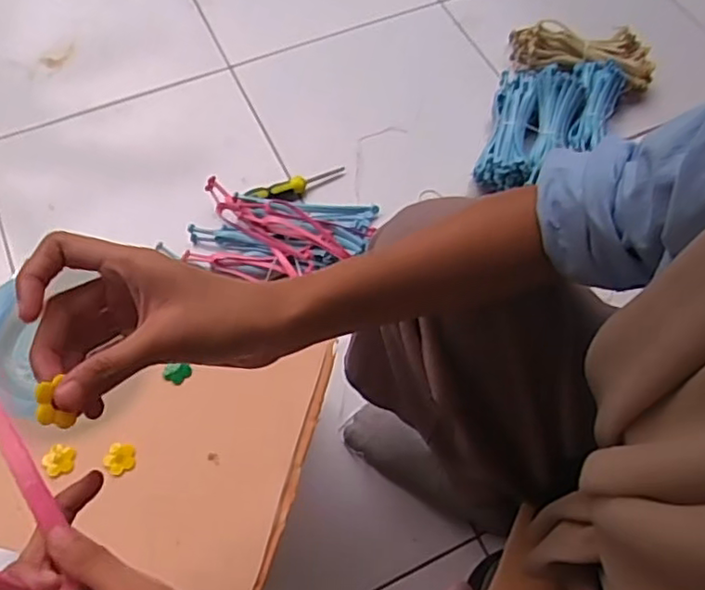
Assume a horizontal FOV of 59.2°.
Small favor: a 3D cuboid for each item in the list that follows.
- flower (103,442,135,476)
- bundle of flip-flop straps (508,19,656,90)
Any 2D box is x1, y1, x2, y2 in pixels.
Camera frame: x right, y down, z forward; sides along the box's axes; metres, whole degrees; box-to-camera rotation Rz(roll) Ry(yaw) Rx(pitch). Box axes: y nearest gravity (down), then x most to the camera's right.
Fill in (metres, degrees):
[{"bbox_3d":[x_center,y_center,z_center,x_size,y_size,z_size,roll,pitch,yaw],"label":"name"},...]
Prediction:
[{"bbox_3d":[-0.184,0.129,0.488,0.023,0.004,0.023,1,63,-2],"label":"flower"},{"bbox_3d":[0.365,-0.381,0.991,0.221,0.063,0.077,12,63,3],"label":"bundle of flip-flop straps"}]

